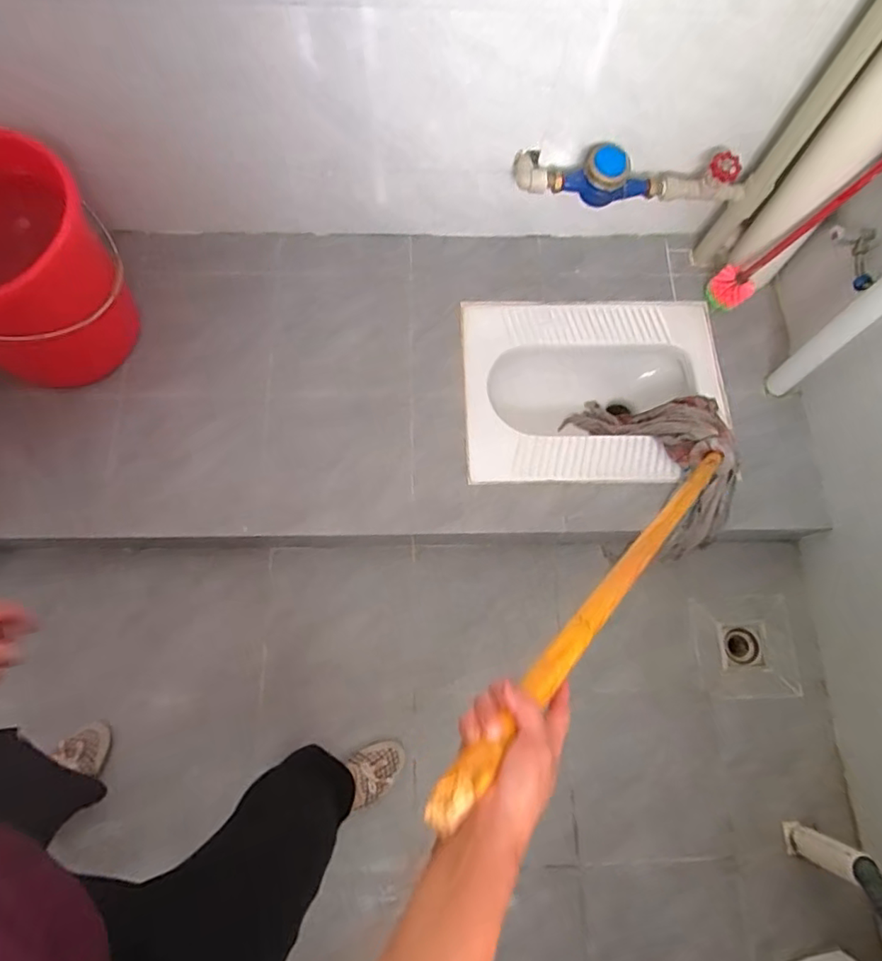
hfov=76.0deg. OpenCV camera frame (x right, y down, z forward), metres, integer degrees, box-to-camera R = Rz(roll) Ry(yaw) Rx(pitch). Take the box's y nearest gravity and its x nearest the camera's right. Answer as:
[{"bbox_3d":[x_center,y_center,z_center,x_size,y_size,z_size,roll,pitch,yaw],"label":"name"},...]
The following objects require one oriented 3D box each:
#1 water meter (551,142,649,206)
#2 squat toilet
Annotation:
[{"bbox_3d":[0.317,-0.595,1.095,0.189,0.096,0.075,12,73,3],"label":"water meter"},{"bbox_3d":[0.330,-0.180,1.269,0.562,0.147,0.423,-1,73,-1],"label":"squat toilet"}]

